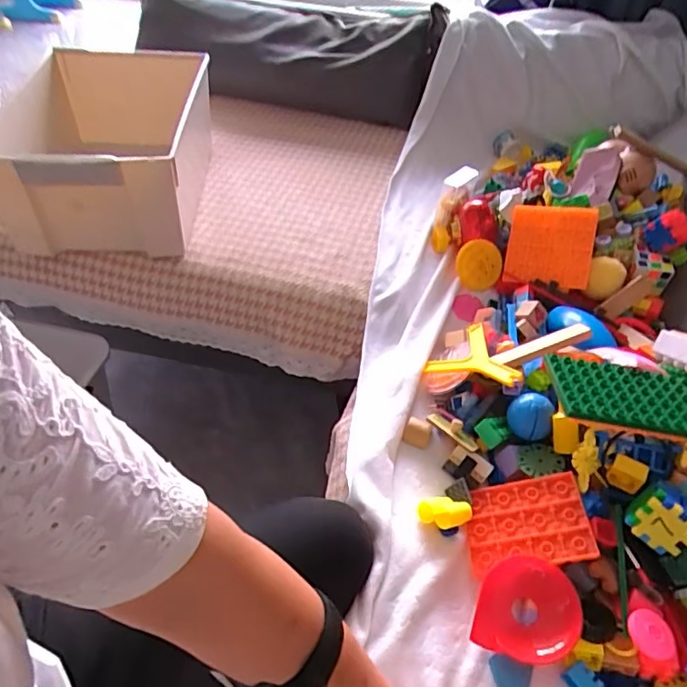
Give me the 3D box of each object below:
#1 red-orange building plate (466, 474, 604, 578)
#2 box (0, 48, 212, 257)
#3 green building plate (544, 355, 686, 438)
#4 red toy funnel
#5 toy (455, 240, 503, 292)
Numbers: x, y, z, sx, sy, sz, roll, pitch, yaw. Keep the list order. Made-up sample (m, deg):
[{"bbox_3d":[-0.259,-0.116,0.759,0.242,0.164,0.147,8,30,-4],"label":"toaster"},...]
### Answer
[{"bbox_3d":[0.196,0.193,0.585,0.125,0.008,0.095,-17,44,15],"label":"red-orange building plate"},{"bbox_3d":[-0.406,-0.353,0.959,0.305,0.165,0.428,-3,48,-8],"label":"box"},{"bbox_3d":[0.321,0.053,0.595,0.193,0.013,0.104,9,42,-5],"label":"green building plate"},{"bbox_3d":[0.176,0.257,0.521,0.089,0.050,0.090,3,48,-3],"label":"red toy funnel"},{"bbox_3d":[0.223,-0.130,0.892,0.071,0.015,0.081,10,83,4],"label":"toy"}]

